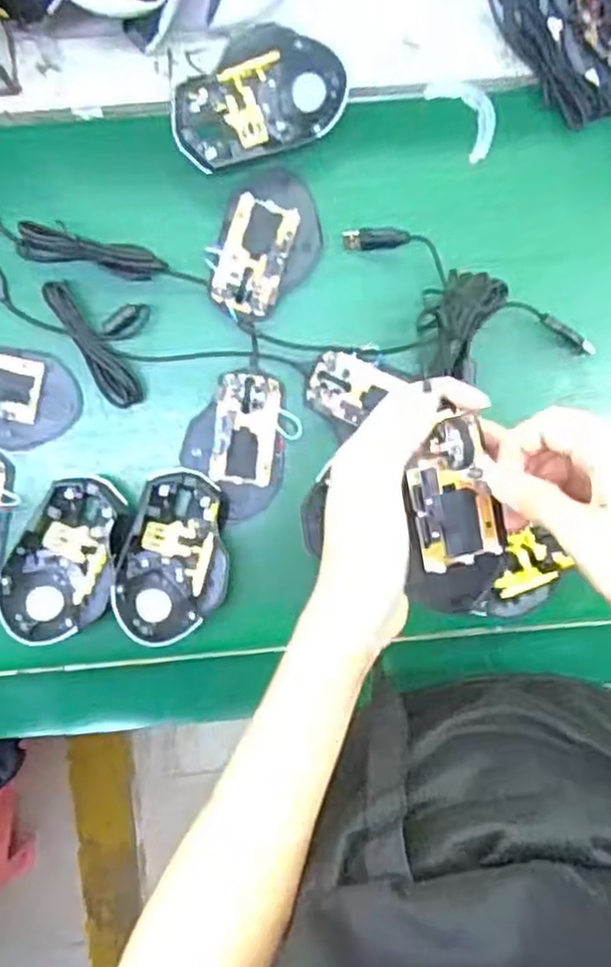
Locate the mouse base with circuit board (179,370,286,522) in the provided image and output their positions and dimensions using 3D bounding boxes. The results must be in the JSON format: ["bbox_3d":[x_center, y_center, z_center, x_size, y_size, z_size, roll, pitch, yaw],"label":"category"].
[{"bbox_3d":[-0.053,-0.027,0.559,0.074,0.020,0.107,0,93,-2],"label":"mouse base with circuit board"}]

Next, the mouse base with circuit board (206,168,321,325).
[{"bbox_3d":[-0.027,-0.172,0.553,0.070,0.023,0.106,16,93,-3],"label":"mouse base with circuit board"}]

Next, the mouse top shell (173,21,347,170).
[{"bbox_3d":[-0.032,-0.267,0.533,0.125,0.039,0.073,-20,94,-1],"label":"mouse top shell"}]

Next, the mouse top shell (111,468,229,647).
[{"bbox_3d":[-0.093,0.052,0.551,0.074,0.038,0.118,13,93,-3],"label":"mouse top shell"}]

